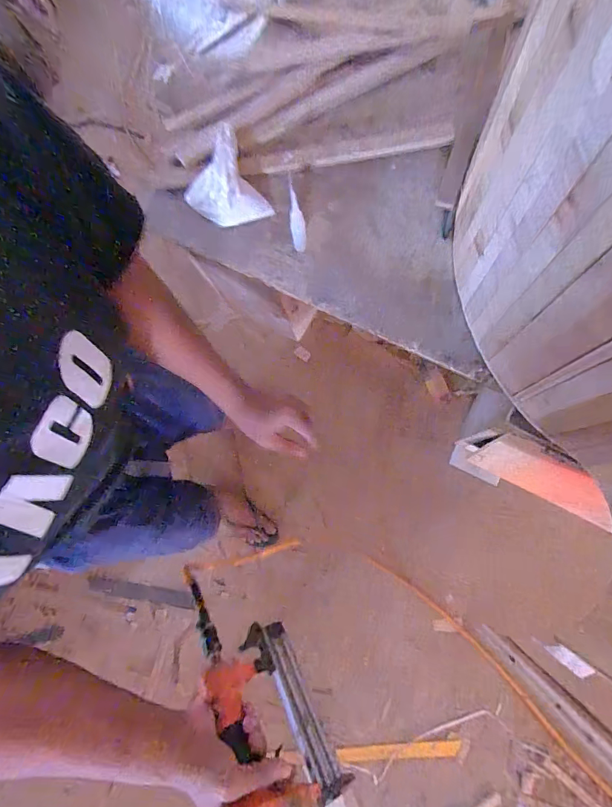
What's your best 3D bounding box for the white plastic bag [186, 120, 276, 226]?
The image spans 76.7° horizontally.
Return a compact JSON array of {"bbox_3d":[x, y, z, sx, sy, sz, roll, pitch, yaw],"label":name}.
[{"bbox_3d":[-0.126,-0.329,0.582,0.101,0.066,0.122,-34,75,-3],"label":"white plastic bag"}]

